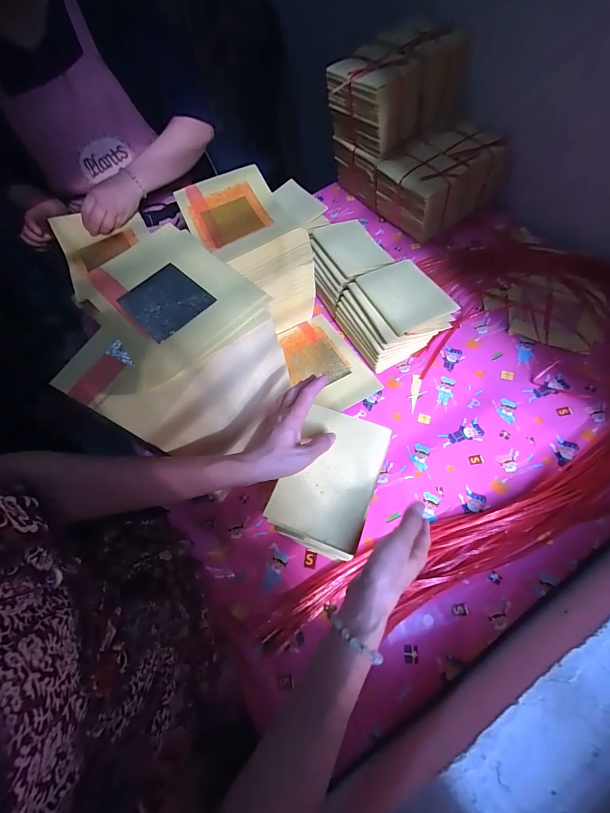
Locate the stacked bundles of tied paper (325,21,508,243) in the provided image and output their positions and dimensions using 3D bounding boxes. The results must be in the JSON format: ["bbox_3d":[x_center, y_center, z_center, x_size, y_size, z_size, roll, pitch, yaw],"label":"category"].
[{"bbox_3d":[0.242,-0.591,0.785,0.260,0.267,0.330,-30,64,-12],"label":"stacked bundles of tied paper"}]

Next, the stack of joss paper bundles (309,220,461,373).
[{"bbox_3d":[0.131,-0.240,0.720,0.165,0.106,0.327,-25,63,-10],"label":"stack of joss paper bundles"}]

